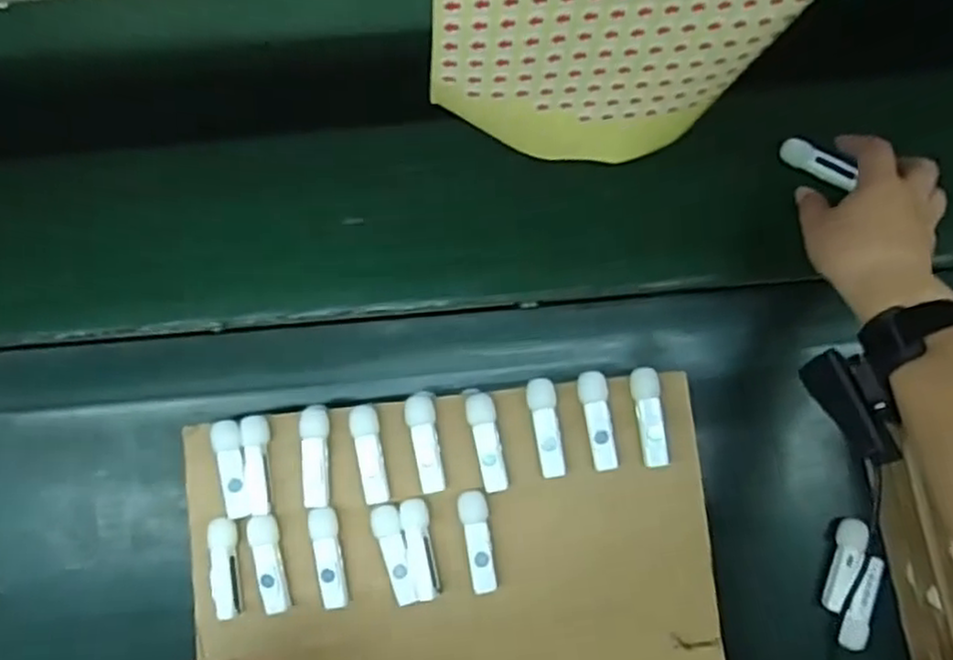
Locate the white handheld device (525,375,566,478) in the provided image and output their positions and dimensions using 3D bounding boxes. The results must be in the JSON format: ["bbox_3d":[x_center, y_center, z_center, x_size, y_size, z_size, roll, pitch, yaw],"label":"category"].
[{"bbox_3d":[0.047,0.066,0.485,0.019,0.009,0.066,-7,81,1],"label":"white handheld device"}]

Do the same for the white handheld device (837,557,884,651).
[{"bbox_3d":[0.274,0.193,0.509,0.019,0.015,0.066,25,83,6],"label":"white handheld device"}]

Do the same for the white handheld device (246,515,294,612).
[{"bbox_3d":[-0.138,0.156,0.480,0.019,0.010,0.064,-13,80,0],"label":"white handheld device"}]

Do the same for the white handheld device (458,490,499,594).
[{"bbox_3d":[0.001,0.142,0.482,0.019,0.012,0.065,-8,81,1],"label":"white handheld device"}]

